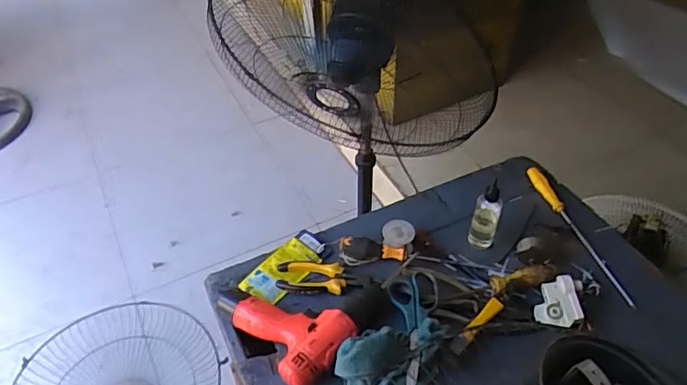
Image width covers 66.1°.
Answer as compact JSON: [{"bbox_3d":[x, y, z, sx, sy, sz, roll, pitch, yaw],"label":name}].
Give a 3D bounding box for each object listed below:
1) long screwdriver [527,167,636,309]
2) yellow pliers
[{"bbox_3d":[0.387,0.062,0.873,0.031,0.022,0.292,-12,48,-10],"label":"long screwdriver"},{"bbox_3d":[-0.026,0.130,0.820,0.157,0.027,0.057,5,47,6],"label":"yellow pliers"}]

